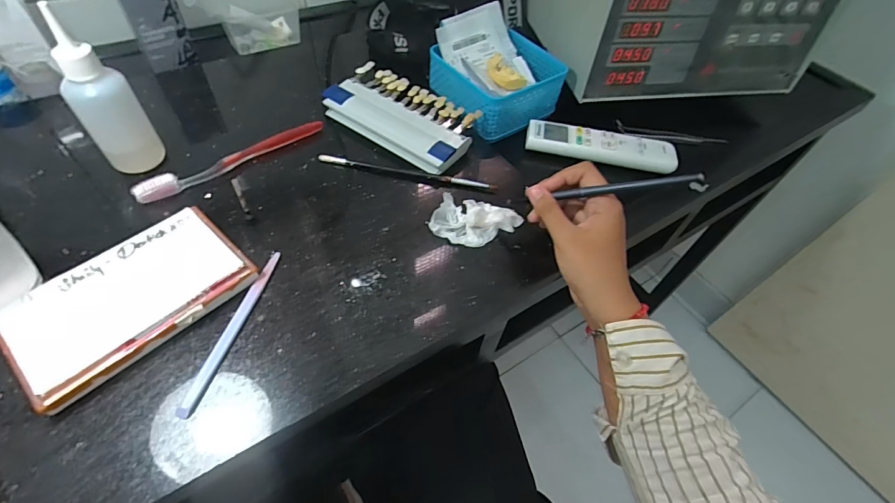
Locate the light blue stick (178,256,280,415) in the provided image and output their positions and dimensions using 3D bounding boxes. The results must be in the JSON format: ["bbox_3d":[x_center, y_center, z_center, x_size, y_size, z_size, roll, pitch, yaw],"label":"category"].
[{"bbox_3d":[-0.162,0.056,0.324,0.010,0.005,0.138,11,53,5],"label":"light blue stick"}]

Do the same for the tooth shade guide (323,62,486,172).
[{"bbox_3d":[-0.052,-0.155,0.485,0.174,0.026,0.093,28,57,17],"label":"tooth shade guide"}]

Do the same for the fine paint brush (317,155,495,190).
[{"bbox_3d":[-0.041,-0.083,0.442,0.185,0.005,0.012,10,53,5],"label":"fine paint brush"}]

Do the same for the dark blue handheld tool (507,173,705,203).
[{"bbox_3d":[0.120,-0.049,0.340,0.145,0.010,0.013,-4,44,34],"label":"dark blue handheld tool"}]

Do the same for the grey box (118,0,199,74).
[{"bbox_3d":[-0.348,-0.280,0.501,0.056,0.141,0.047,-31,60,-23],"label":"grey box"}]

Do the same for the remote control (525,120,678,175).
[{"bbox_3d":[0.183,-0.128,0.511,0.174,0.021,0.046,11,53,5],"label":"remote control"}]

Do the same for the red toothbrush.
[{"bbox_3d":[-0.213,-0.096,0.431,0.190,0.012,0.018,-34,62,-25],"label":"red toothbrush"}]

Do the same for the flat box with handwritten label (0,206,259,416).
[{"bbox_3d":[-0.238,0.035,0.324,0.092,0.024,0.153,36,60,22],"label":"flat box with handwritten label"}]

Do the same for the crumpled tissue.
[{"bbox_3d":[0.026,-0.029,0.404,0.079,0.018,0.053,18,54,11],"label":"crumpled tissue"}]

